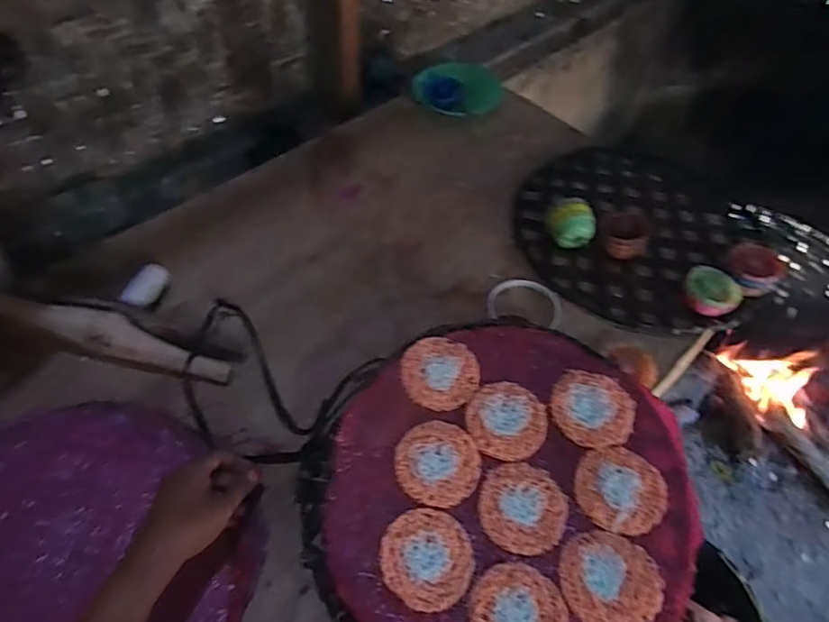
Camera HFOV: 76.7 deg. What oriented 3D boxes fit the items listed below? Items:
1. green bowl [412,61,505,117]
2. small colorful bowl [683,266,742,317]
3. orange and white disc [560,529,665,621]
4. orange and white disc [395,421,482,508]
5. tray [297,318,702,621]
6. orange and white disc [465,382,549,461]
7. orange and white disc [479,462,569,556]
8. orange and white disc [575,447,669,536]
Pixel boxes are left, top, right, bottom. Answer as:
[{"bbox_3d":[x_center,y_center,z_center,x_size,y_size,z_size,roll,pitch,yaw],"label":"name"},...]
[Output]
[{"bbox_3d":[0.079,-0.403,0.948,0.137,0.035,0.131,1,52,-2],"label":"green bowl"},{"bbox_3d":[0.378,-0.020,0.674,0.066,0.037,0.062,1,52,-2],"label":"small colorful bowl"},{"bbox_3d":[0.169,0.234,0.453,0.081,0.009,0.077,1,52,-2],"label":"orange and white disc"},{"bbox_3d":[0.023,0.146,0.508,0.078,0.010,0.078,1,52,-2],"label":"orange and white disc"},{"bbox_3d":[0.074,0.166,0.508,0.354,0.056,0.339,1,52,-2],"label":"tray"},{"bbox_3d":[0.094,0.112,0.537,0.079,0.013,0.077,1,52,-2],"label":"orange and white disc"},{"bbox_3d":[0.102,0.185,0.493,0.078,0.010,0.079,20,53,13],"label":"orange and white disc"},{"bbox_3d":[0.197,0.169,0.497,0.080,0.013,0.078,1,52,-2],"label":"orange and white disc"}]

